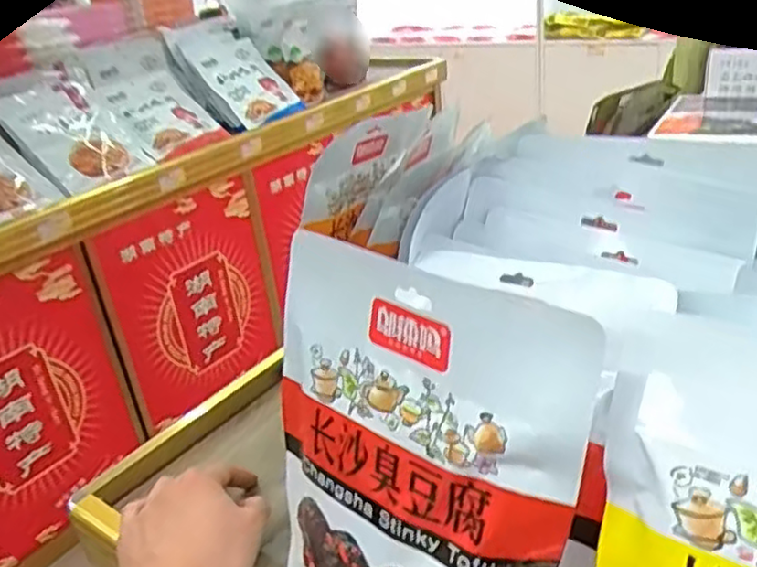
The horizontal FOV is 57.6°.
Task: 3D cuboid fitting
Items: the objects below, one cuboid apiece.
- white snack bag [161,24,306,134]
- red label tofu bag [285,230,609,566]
[{"bbox_3d":[-0.346,-0.489,1.637,0.218,0.286,0.067,-40,2,-36],"label":"white snack bag"},{"bbox_3d":[0.013,0.110,0.355,0.176,0.233,0.065,15,35,36],"label":"red label tofu bag"}]

